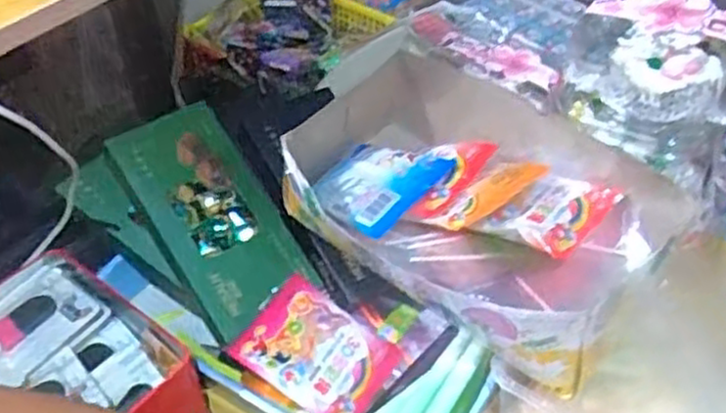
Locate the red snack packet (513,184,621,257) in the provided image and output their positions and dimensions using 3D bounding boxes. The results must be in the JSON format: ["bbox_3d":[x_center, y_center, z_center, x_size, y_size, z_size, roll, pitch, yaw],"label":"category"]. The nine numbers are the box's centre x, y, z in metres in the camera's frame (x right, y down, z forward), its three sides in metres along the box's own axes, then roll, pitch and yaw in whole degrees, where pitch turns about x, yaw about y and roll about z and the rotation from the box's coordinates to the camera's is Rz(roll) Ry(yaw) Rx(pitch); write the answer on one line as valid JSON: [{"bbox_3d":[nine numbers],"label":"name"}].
[{"bbox_3d":[0.131,0.005,0.477,0.068,0.014,0.035,-35,55,-30],"label":"red snack packet"}]

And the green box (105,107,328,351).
[{"bbox_3d":[-0.114,0.005,0.558,0.089,0.019,0.171,-30,79,-16],"label":"green box"}]

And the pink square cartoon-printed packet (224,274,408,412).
[{"bbox_3d":[-0.031,0.105,0.529,0.106,0.012,0.074,35,63,4],"label":"pink square cartoon-printed packet"}]

